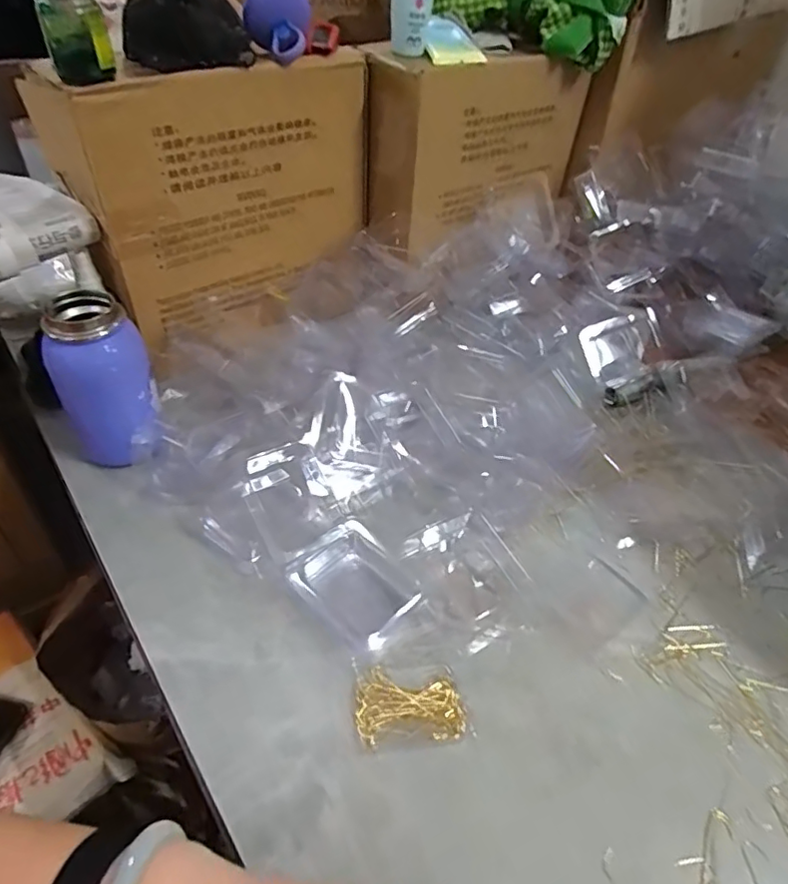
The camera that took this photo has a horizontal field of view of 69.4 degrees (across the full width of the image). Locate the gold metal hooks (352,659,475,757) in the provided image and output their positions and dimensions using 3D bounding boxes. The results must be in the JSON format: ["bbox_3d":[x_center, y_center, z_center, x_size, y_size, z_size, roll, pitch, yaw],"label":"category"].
[{"bbox_3d":[0.010,0.168,0.370,0.070,0.008,0.056,-2,44,-9],"label":"gold metal hooks"}]

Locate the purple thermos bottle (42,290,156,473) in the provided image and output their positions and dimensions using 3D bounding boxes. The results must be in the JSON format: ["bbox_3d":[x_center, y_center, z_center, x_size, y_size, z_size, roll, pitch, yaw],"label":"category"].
[{"bbox_3d":[-0.240,-0.049,0.474,0.071,0.132,0.067,-17,48,-22],"label":"purple thermos bottle"}]

